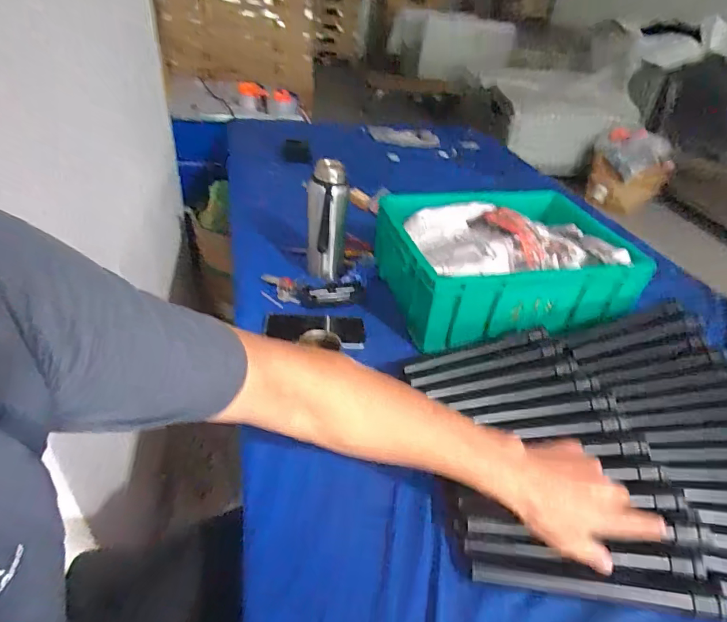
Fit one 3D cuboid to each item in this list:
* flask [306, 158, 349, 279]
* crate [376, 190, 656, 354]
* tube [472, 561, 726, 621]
[{"bbox_3d":[-0.067,-0.158,0.837,0.069,0.214,0.063,4,36,-2],"label":"flask"},{"bbox_3d":[0.242,-0.094,0.835,0.399,0.133,0.320,-4,37,-13],"label":"crate"},{"bbox_3d":[0.232,0.277,0.454,0.247,0.015,0.019,8,36,3],"label":"tube"}]

